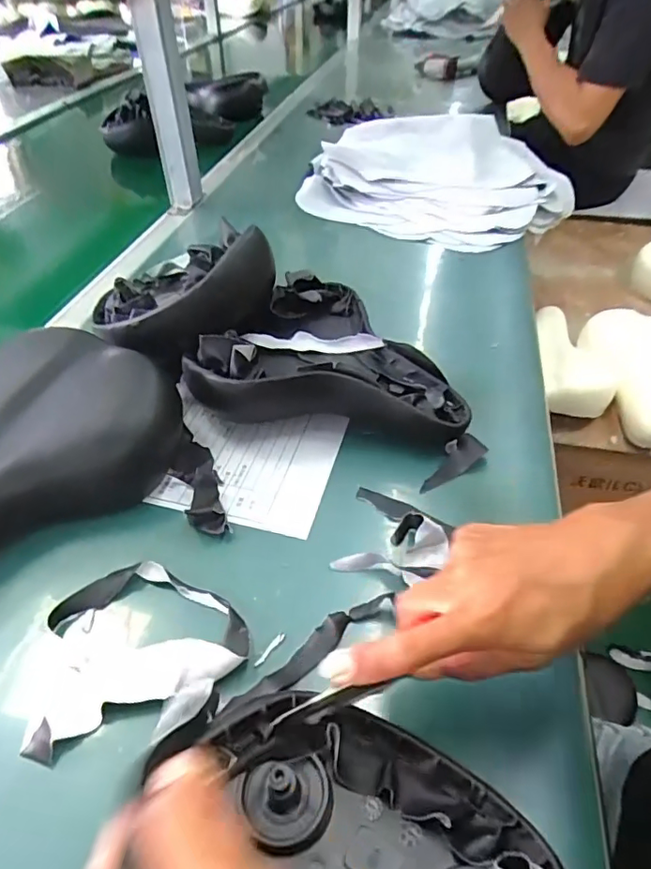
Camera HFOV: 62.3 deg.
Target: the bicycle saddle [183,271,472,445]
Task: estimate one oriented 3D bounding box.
[{"bbox_3d":[0.001,-0.070,0.493,0.239,0.080,0.160,2,43,3],"label":"bicycle saddle"}]

